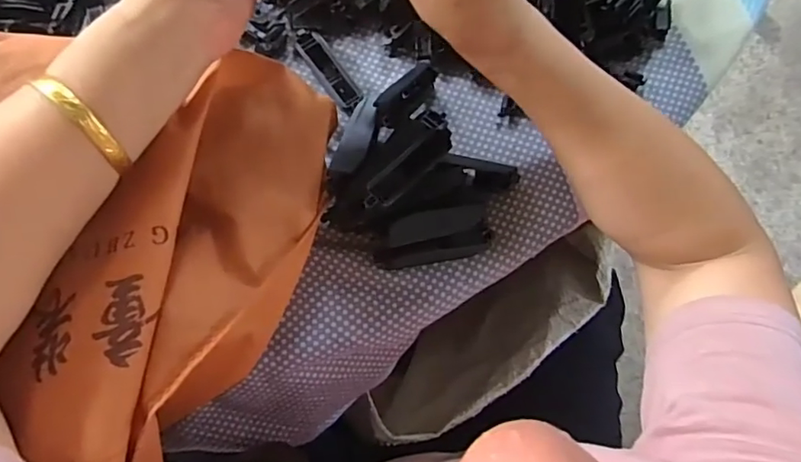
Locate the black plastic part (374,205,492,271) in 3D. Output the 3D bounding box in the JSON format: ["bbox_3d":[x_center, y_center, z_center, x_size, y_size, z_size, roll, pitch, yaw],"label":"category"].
[{"bbox_3d":[0.020,0.004,0.345,0.073,0.025,0.030,-11,78,-3],"label":"black plastic part"}]

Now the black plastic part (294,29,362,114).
[{"bbox_3d":[-0.050,-0.112,0.375,0.017,0.010,0.071,-35,80,-7],"label":"black plastic part"}]

